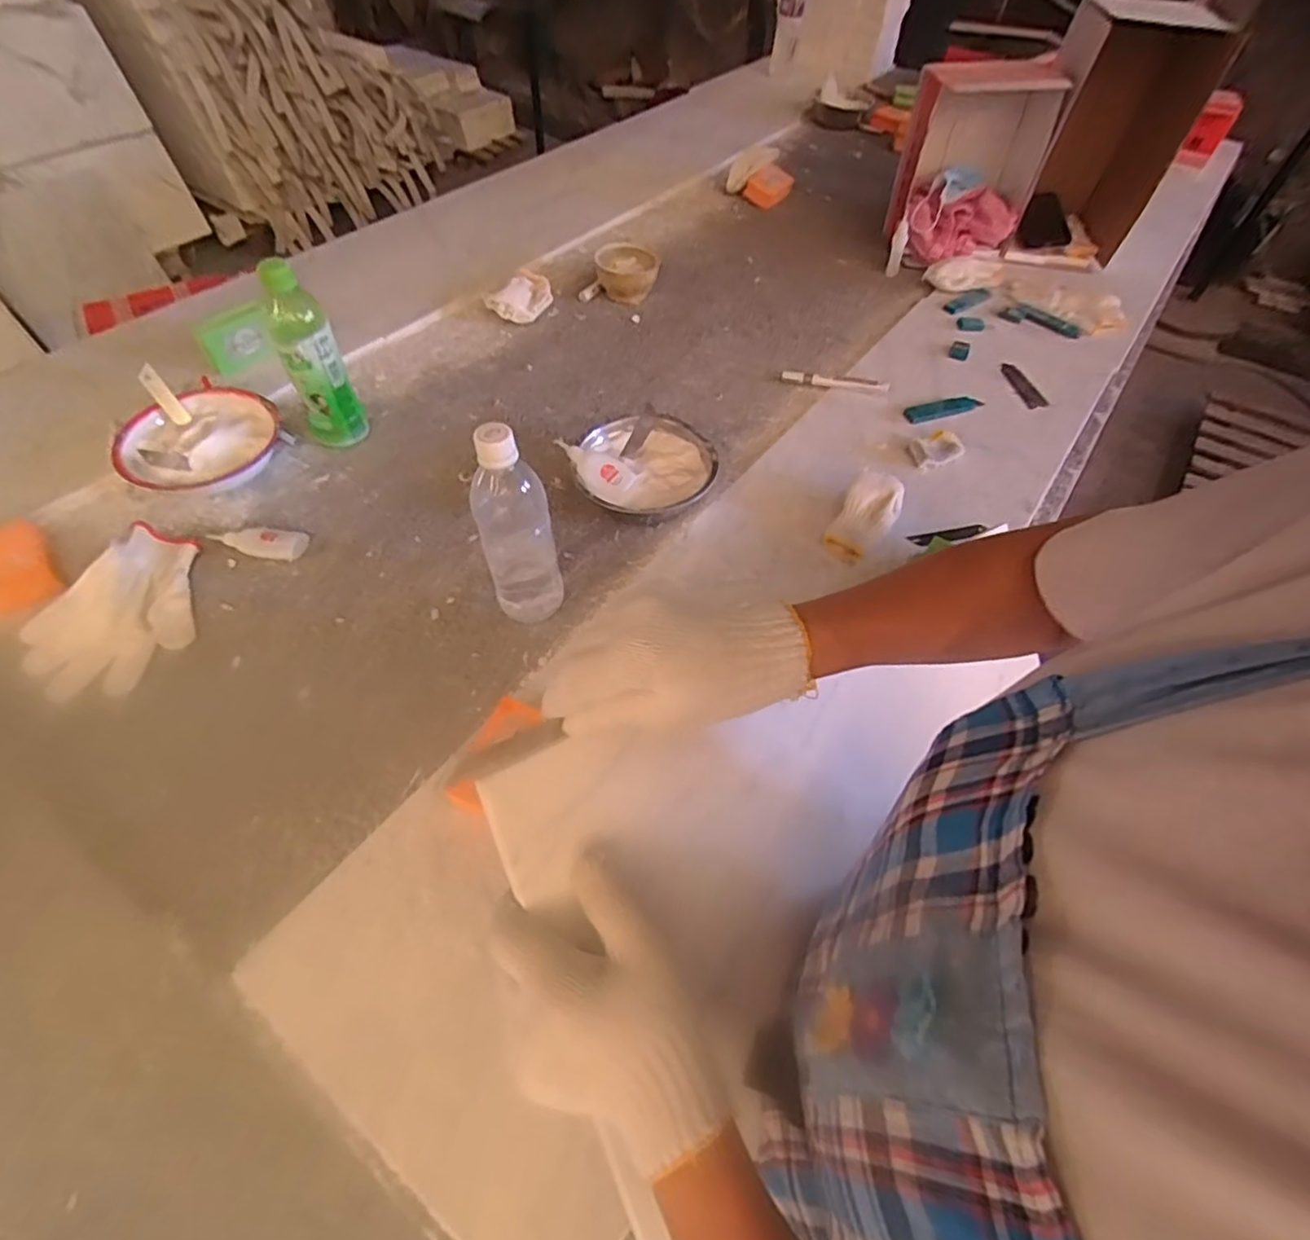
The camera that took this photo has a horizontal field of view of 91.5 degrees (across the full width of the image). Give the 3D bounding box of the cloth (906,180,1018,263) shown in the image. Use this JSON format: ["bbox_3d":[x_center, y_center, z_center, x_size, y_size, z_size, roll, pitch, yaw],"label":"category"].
[{"bbox_3d":[0.530,-0.685,1.127,0.190,0.113,0.100,4,55,-2],"label":"cloth"}]

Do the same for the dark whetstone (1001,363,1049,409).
[{"bbox_3d":[0.531,-0.337,0.919,0.030,0.007,0.105,-6,56,-8],"label":"dark whetstone"}]

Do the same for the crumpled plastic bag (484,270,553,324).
[{"bbox_3d":[-0.198,-0.490,0.973,0.070,0.034,0.114,29,58,14],"label":"crumpled plastic bag"}]

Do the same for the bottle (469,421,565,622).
[{"bbox_3d":[-0.123,-0.077,0.571,0.065,0.204,0.056,-10,57,-11],"label":"bottle"}]

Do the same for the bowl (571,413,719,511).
[{"bbox_3d":[-0.009,-0.171,0.740,0.149,0.052,0.153,2,55,-3],"label":"bowl"}]

